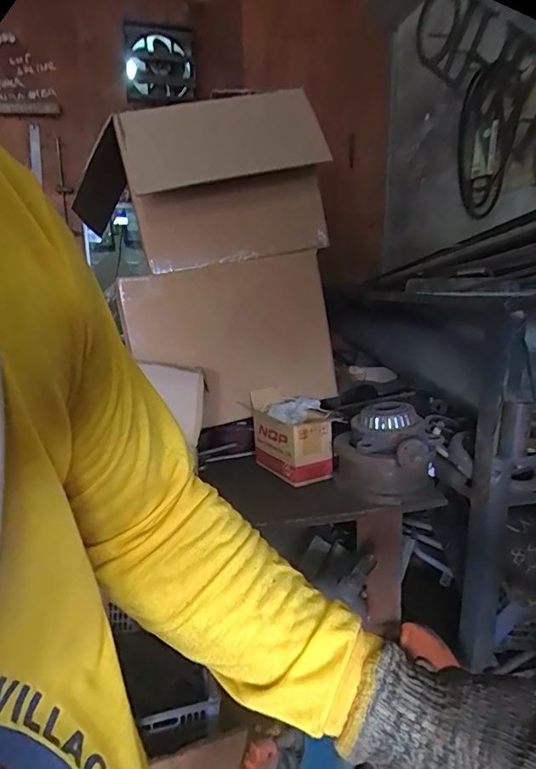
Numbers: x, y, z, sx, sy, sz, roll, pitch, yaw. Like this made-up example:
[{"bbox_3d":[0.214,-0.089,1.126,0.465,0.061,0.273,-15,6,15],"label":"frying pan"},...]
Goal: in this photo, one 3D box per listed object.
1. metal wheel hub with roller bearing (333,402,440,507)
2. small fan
[{"bbox_3d":[0.256,0.158,1.052,0.222,0.187,0.182,1,13,13],"label":"metal wheel hub with roller bearing"},{"bbox_3d":[-0.368,-1.080,1.607,0.232,0.225,0.057,-1,27,-6],"label":"small fan"}]

